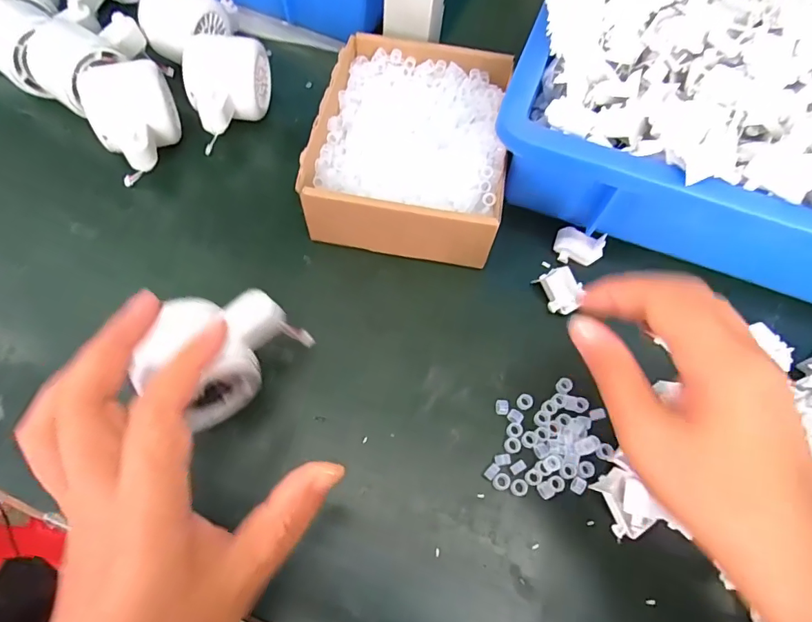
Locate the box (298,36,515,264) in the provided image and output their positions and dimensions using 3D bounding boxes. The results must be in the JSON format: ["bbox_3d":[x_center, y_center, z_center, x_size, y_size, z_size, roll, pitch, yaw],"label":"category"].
[{"bbox_3d":[0.005,-0.123,0.349,0.134,0.049,0.180,8,63,0],"label":"box"}]

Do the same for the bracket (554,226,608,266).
[{"bbox_3d":[0.127,-0.047,0.340,0.034,0.012,0.024,16,63,5],"label":"bracket"}]

